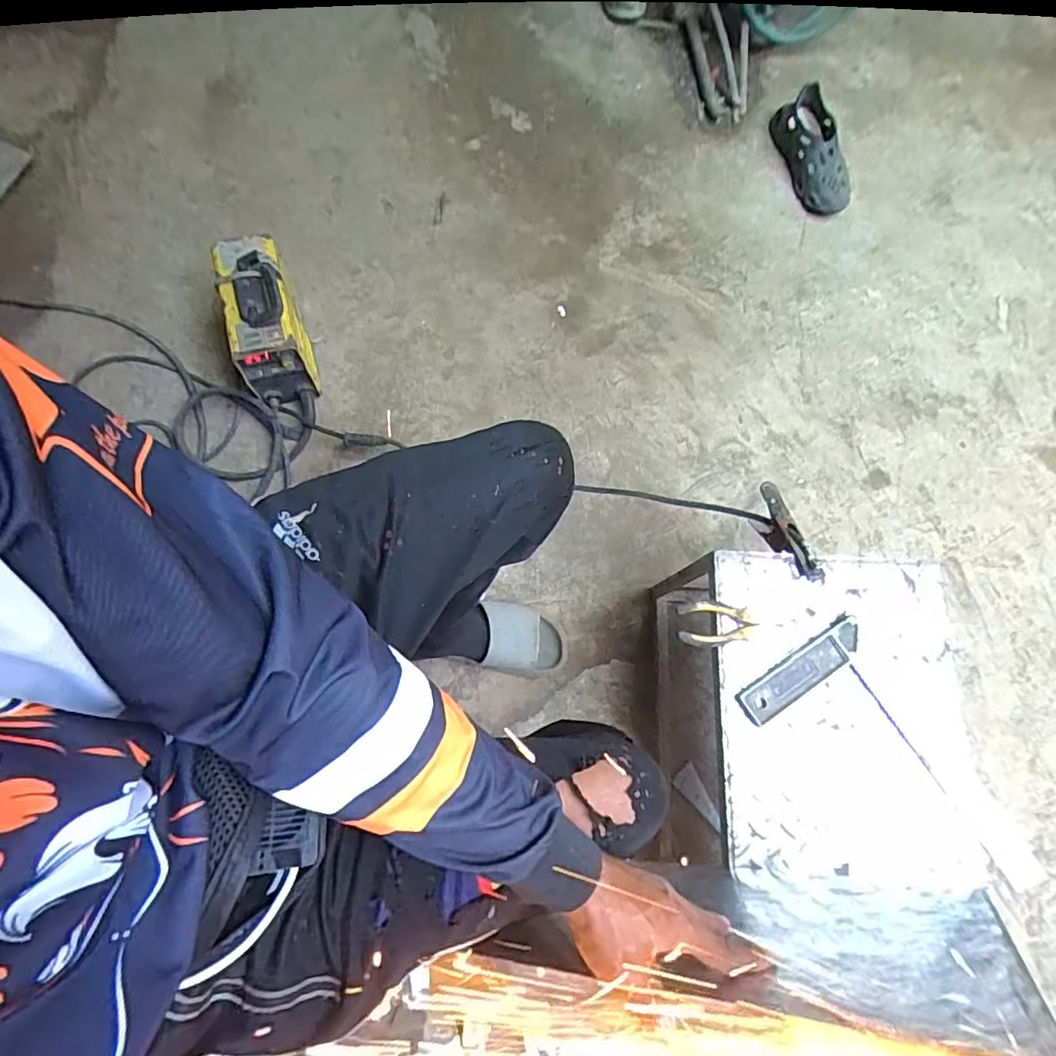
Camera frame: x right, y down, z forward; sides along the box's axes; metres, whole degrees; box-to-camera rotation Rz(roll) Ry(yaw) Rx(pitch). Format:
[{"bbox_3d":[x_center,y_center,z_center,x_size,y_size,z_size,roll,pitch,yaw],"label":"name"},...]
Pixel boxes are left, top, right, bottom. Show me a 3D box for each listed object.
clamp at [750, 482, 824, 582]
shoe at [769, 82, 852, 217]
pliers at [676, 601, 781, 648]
[{"bbox_3d":[0.347,0.012,0.769,0.034,0.062,0.153,-7,46,-4],"label":"clamp"},{"bbox_3d":[0.636,-0.843,1.262,0.121,0.075,0.285,-11,75,-5],"label":"shoe"},{"bbox_3d":[0.246,0.115,0.683,0.123,0.019,0.053,-3,75,-4],"label":"pliers"}]

